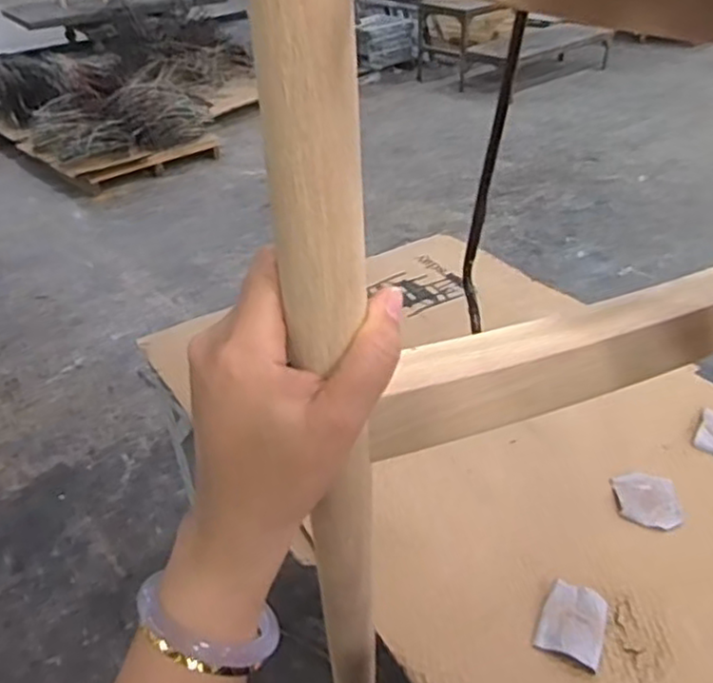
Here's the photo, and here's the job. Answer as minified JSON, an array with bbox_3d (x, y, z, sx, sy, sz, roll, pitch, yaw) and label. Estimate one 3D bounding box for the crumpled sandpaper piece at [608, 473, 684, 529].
[{"bbox_3d":[0.526,0.285,1.242,0.107,0.015,0.135,4,36,8],"label":"crumpled sandpaper piece"}]

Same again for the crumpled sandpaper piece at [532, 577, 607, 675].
[{"bbox_3d":[0.329,0.423,1.038,0.089,0.023,0.125,14,39,22],"label":"crumpled sandpaper piece"}]

